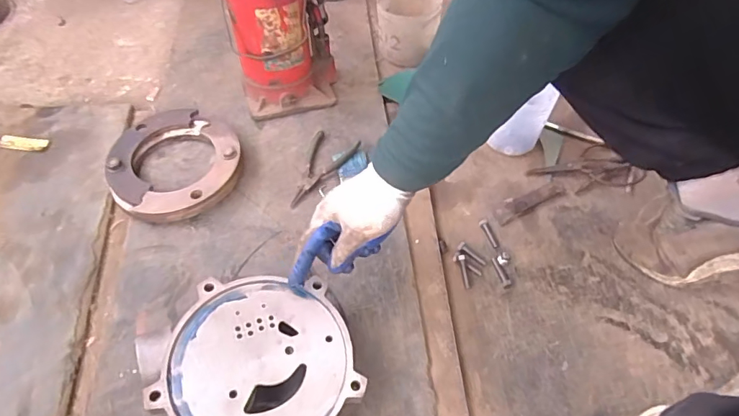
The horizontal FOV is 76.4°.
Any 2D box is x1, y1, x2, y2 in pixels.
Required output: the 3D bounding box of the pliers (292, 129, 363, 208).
[{"bbox_3d":[-0.080,-0.061,0.720,0.075,0.018,0.143,24,57,13],"label":"pliers"}]

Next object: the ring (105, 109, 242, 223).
[{"bbox_3d":[-0.295,-0.070,0.714,0.187,0.049,0.205,1,55,-2],"label":"ring"}]

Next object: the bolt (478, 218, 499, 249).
[{"bbox_3d":[0.177,0.037,0.693,0.014,0.009,0.046,-16,57,-14],"label":"bolt"}]

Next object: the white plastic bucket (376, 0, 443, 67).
[{"bbox_3d":[0.074,-0.354,0.900,0.122,0.103,0.110,1,55,-2],"label":"white plastic bucket"}]

